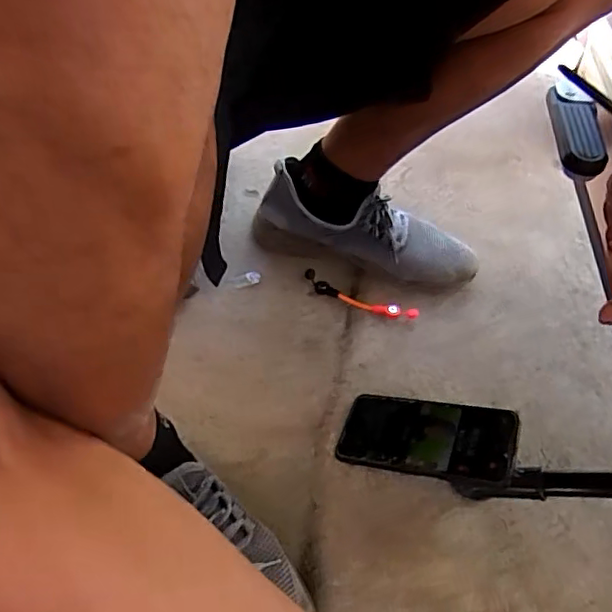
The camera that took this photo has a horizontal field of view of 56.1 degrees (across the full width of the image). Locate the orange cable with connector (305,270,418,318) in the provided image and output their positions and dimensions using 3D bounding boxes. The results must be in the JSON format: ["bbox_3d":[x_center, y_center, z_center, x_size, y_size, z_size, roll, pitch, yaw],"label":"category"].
[{"bbox_3d":[0.062,-0.008,0.682,0.139,0.017,0.025,21,52,12],"label":"orange cable with connector"}]

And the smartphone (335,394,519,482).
[{"bbox_3d":[0.107,0.118,0.529,0.160,0.012,0.073,0,46,30],"label":"smartphone"}]

